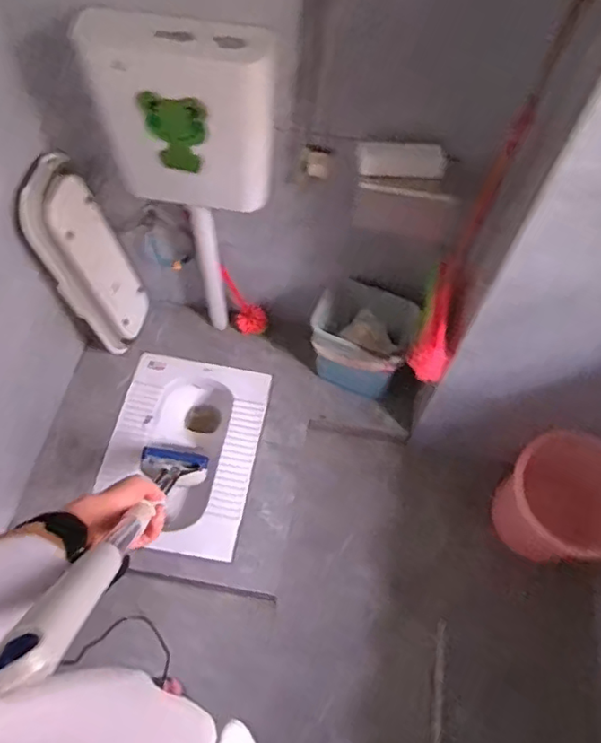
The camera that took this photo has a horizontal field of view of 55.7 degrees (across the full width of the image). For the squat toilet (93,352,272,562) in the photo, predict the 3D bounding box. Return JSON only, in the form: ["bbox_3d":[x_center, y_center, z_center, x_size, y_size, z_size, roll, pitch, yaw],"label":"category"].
[{"bbox_3d":[-0.333,0.243,1.656,0.410,0.141,0.545,10,59,3],"label":"squat toilet"}]

